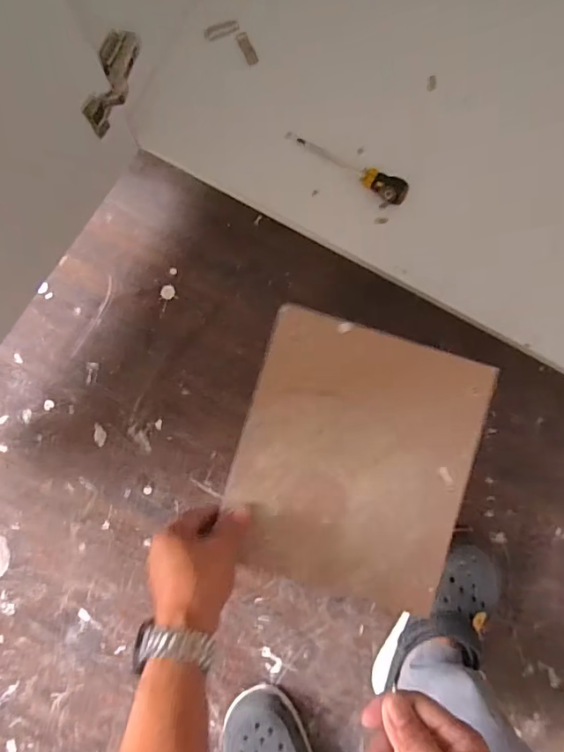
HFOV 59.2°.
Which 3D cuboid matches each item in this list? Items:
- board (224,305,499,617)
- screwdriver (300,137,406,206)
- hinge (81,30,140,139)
[{"bbox_3d":[0.072,0.082,0.481,0.222,0.013,0.247,17,86,-2],"label":"board"},{"bbox_3d":[0.090,-0.267,0.640,0.155,0.026,0.024,32,85,11],"label":"screwdriver"},{"bbox_3d":[-0.186,-0.319,0.539,0.028,0.038,0.105,26,103,-1],"label":"hinge"}]

